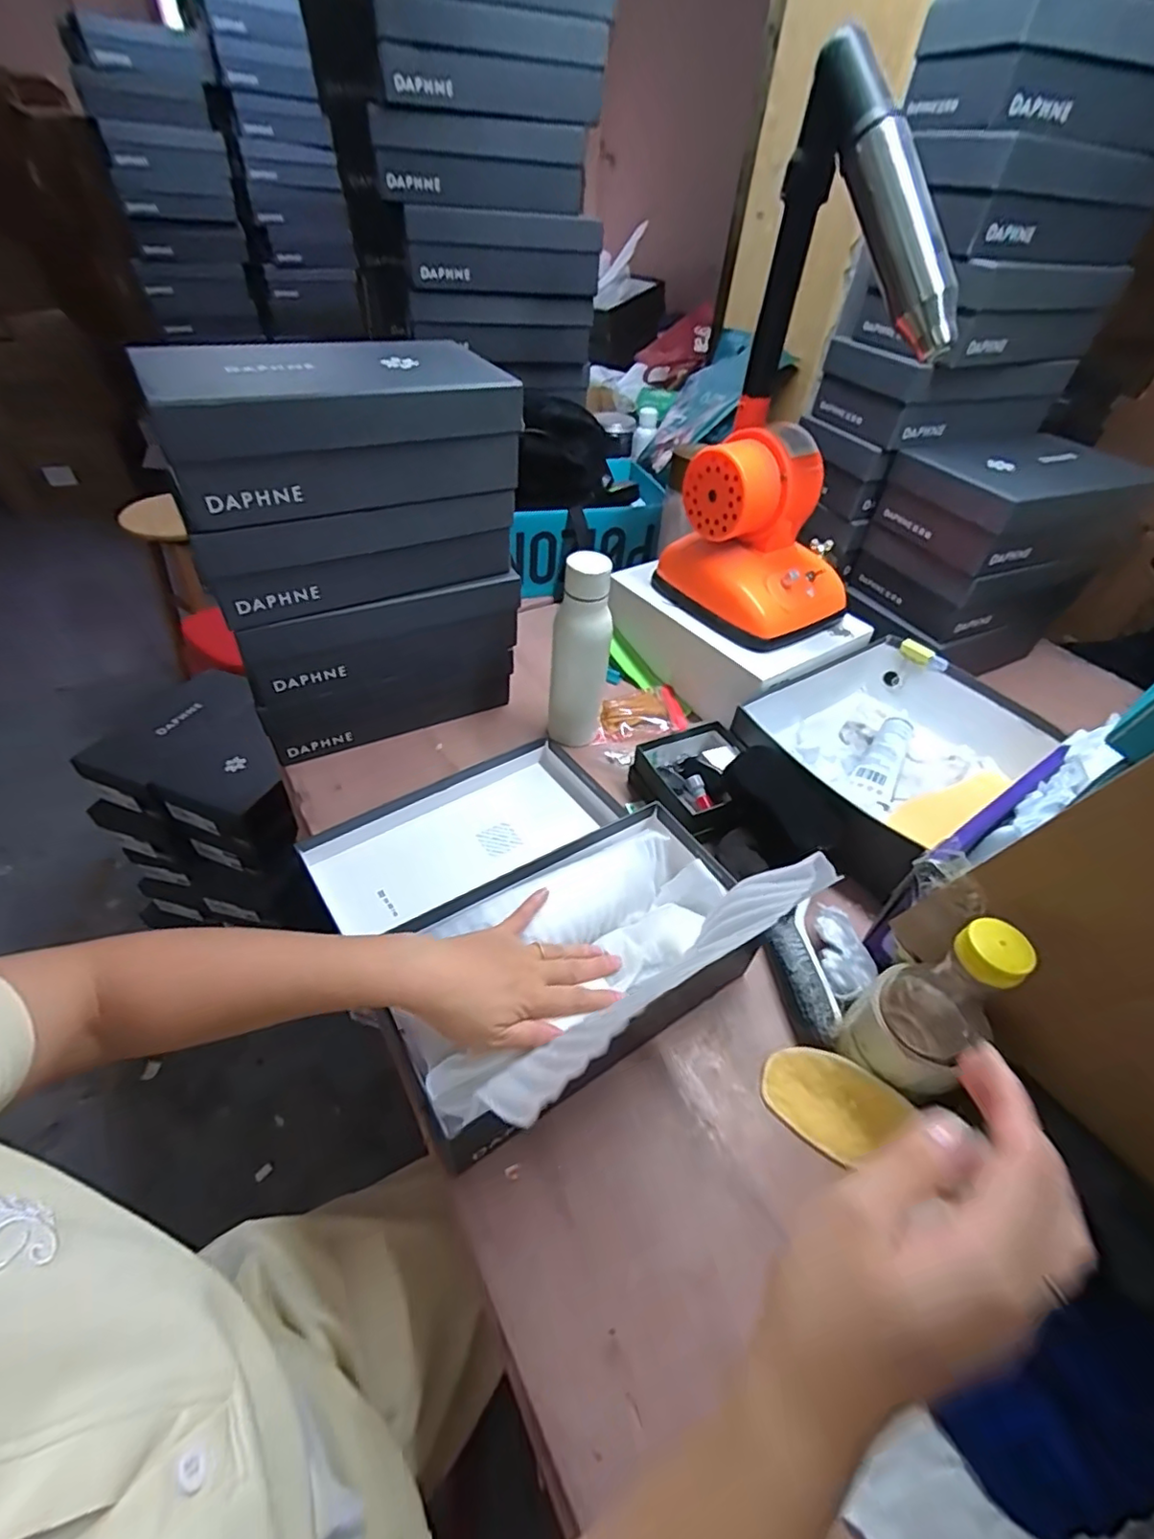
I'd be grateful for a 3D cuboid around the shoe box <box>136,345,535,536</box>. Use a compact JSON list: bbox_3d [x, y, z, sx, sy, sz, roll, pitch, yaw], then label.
[{"bbox_3d":[-0.217,-0.315,0.553,0.296,0.102,0.148,-23,52,-25],"label":"shoe box"}]

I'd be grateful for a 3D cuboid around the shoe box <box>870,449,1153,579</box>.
[{"bbox_3d":[0.590,-0.355,0.808,0.283,0.104,0.181,-12,48,-17],"label":"shoe box"}]

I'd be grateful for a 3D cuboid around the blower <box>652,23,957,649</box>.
[{"bbox_3d":[0.241,-0.391,0.658,0.151,0.469,0.226,-31,55,-31],"label":"blower"}]

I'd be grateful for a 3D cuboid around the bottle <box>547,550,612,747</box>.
[{"bbox_3d":[0.002,-0.129,0.687,0.056,0.225,0.050,28,50,21],"label":"bottle"}]

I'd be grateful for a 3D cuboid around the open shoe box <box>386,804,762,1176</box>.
[{"bbox_3d":[0.000,0.160,0.509,0.306,0.090,0.155,-23,52,-25],"label":"open shoe box"}]

